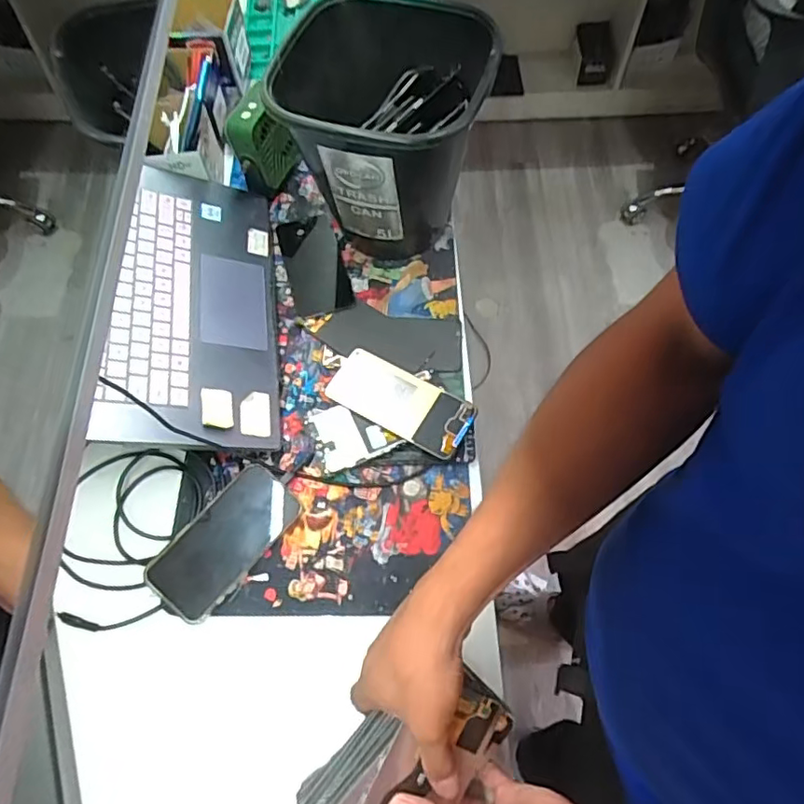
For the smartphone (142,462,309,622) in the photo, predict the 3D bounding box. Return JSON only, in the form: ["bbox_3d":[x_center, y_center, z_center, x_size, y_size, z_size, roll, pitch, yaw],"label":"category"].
[{"bbox_3d":[-0.171,0.134,0.569,0.075,0.017,0.151,39,62,6],"label":"smartphone"}]

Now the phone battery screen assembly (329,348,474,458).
[{"bbox_3d":[-0.002,-0.002,0.627,0.157,0.012,0.073,25,67,13],"label":"phone battery screen assembly"}]

